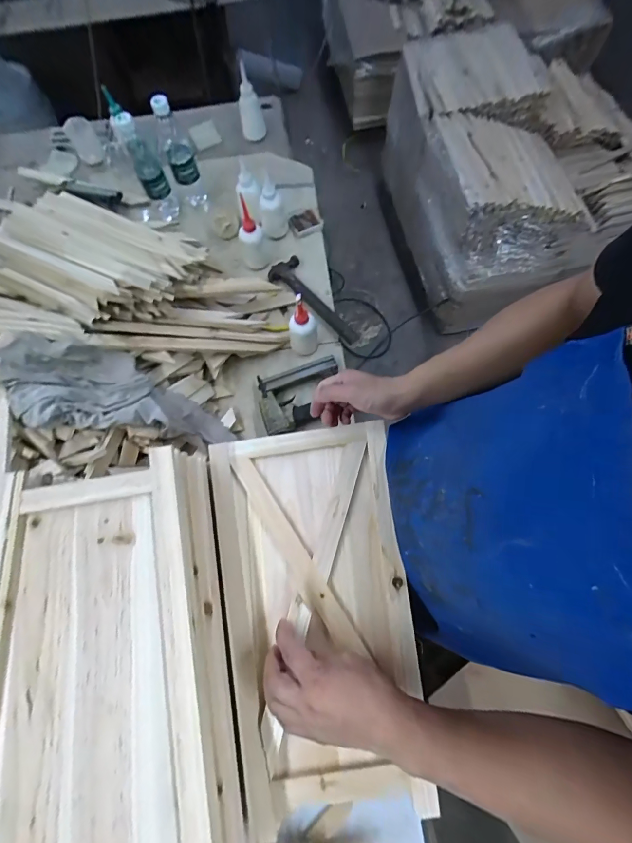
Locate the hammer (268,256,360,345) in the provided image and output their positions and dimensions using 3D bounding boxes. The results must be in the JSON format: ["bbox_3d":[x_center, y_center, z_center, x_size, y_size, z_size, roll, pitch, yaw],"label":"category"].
[{"bbox_3d":[-0.006,-0.277,0.842,0.075,0.031,0.279,-37,75,-10],"label":"hammer"}]

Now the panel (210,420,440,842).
[{"bbox_3d":[-0.001,0.223,0.473,0.235,0.032,0.433,-8,72,-1],"label":"panel"}]

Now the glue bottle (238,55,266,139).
[{"bbox_3d":[-0.182,-0.876,1.020,0.066,0.156,0.079,-8,72,-1],"label":"glue bottle"}]

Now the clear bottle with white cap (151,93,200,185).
[{"bbox_3d":[-0.317,-0.627,0.819,0.063,0.157,0.064,-9,72,-1],"label":"clear bottle with white cap"}]

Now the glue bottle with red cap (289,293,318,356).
[{"bbox_3d":[-0.027,-0.200,0.747,0.060,0.148,0.061,-3,72,0],"label":"glue bottle with red cap"}]

